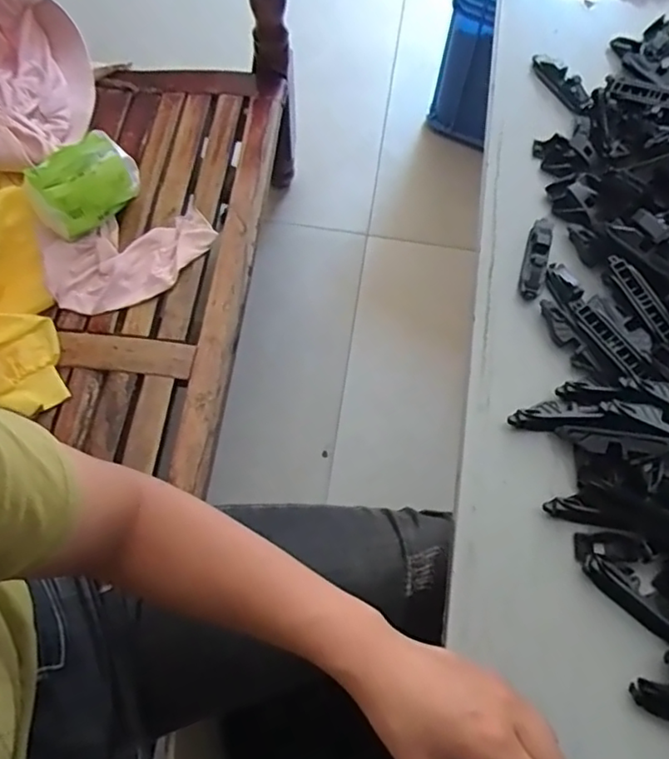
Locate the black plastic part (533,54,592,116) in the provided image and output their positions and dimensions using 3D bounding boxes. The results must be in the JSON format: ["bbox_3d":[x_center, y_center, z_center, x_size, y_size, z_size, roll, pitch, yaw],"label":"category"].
[{"bbox_3d":[0.216,-0.281,0.581,0.015,0.023,0.078,-28,71,-13],"label":"black plastic part"}]

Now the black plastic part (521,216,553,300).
[{"bbox_3d":[0.168,-0.105,0.513,0.017,0.018,0.079,17,68,5],"label":"black plastic part"}]

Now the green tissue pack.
[{"bbox_3d":[-0.325,-0.258,0.805,0.142,0.081,0.097,-35,73,-15],"label":"green tissue pack"}]

